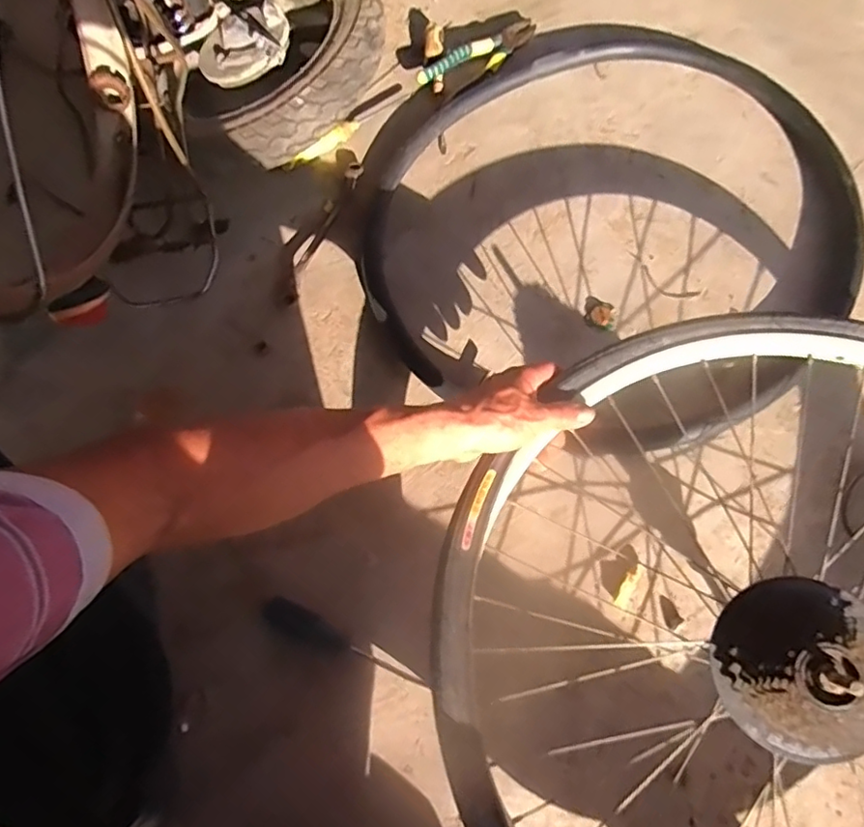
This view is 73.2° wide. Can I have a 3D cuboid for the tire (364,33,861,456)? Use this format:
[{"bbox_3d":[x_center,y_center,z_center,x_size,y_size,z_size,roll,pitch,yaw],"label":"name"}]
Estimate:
[{"bbox_3d":[0.221,-0.261,0.729,0.571,0.041,0.629,20,76,14],"label":"tire"}]

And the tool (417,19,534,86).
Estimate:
[{"bbox_3d":[0.073,-0.509,0.838,0.190,0.030,0.056,-38,71,-4],"label":"tool"}]

